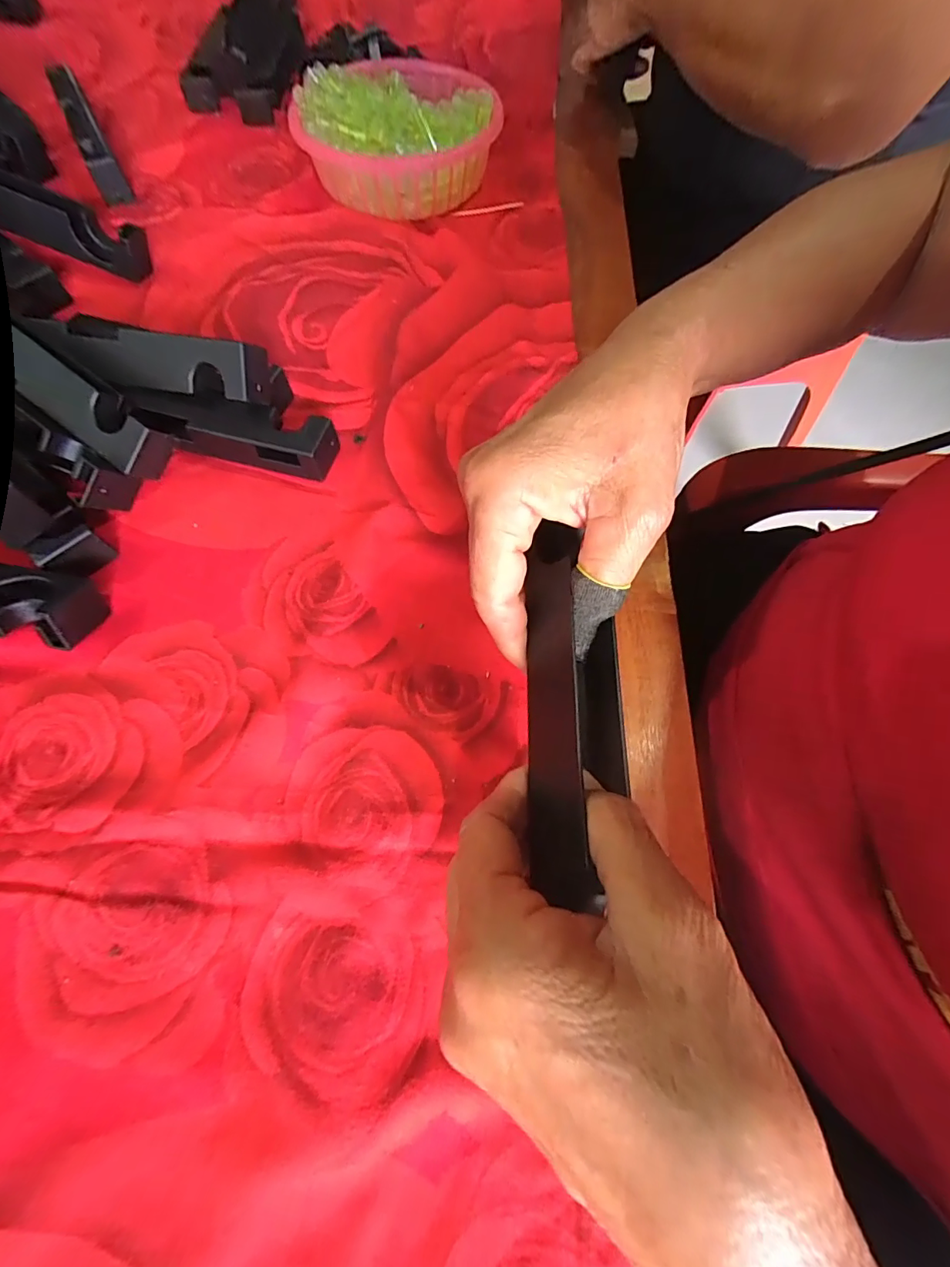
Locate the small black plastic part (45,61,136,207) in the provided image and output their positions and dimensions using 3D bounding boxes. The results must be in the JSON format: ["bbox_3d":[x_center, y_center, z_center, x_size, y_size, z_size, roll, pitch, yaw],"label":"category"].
[{"bbox_3d":[-0.344,-0.445,0.414,0.023,0.029,0.175,-27,70,-13],"label":"small black plastic part"}]

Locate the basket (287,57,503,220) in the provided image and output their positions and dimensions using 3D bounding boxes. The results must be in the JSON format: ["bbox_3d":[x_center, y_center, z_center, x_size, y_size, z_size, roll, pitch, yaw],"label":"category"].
[{"bbox_3d":[-0.065,-0.421,0.397,0.166,0.057,0.157,-7,67,-5],"label":"basket"}]

